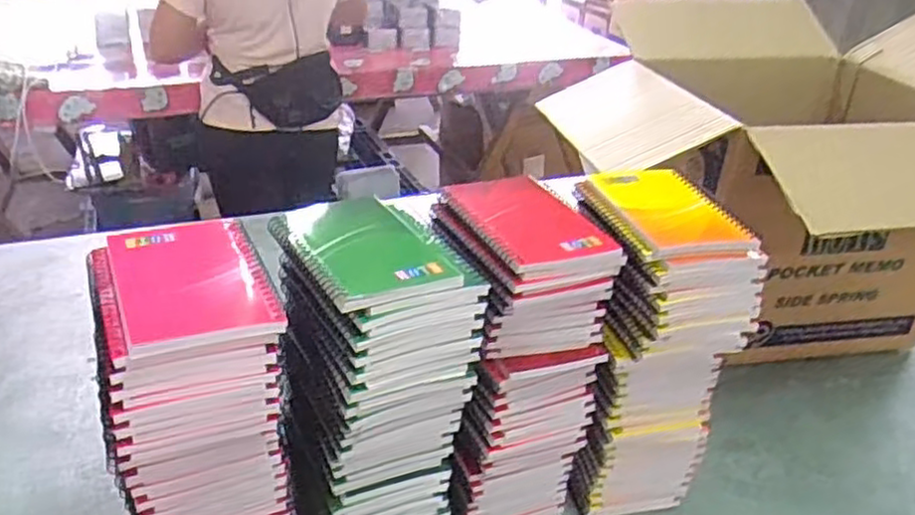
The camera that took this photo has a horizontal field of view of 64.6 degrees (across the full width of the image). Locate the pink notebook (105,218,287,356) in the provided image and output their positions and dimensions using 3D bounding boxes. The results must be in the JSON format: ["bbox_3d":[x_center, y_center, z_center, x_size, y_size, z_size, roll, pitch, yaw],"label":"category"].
[{"bbox_3d":[-0.160,0.011,0.436,0.083,0.012,0.127,-13,35,-24],"label":"pink notebook"}]

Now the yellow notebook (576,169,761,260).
[{"bbox_3d":[0.157,-0.039,0.556,0.088,0.016,0.135,-3,30,-12],"label":"yellow notebook"}]

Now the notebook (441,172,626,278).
[{"bbox_3d":[0.052,-0.025,0.534,0.094,0.021,0.133,-8,31,-20],"label":"notebook"}]

